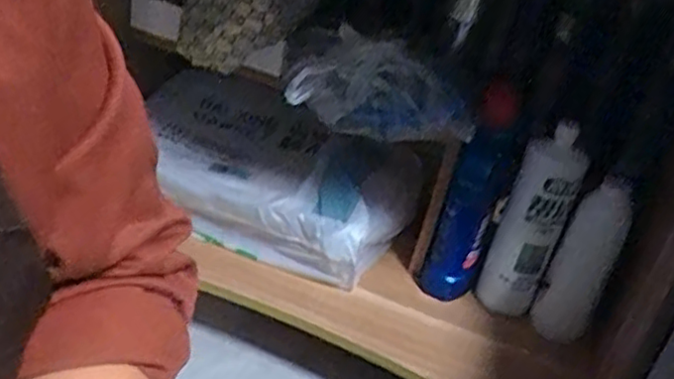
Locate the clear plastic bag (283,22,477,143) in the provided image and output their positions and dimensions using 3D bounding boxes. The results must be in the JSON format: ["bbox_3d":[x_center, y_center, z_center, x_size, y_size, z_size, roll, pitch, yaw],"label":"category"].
[{"bbox_3d":[0.045,-0.119,0.786,0.231,0.110,0.088,21,32,15],"label":"clear plastic bag"}]

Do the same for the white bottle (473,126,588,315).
[{"bbox_3d":[0.235,0.040,0.831,0.071,0.248,0.064,21,32,15],"label":"white bottle"}]

